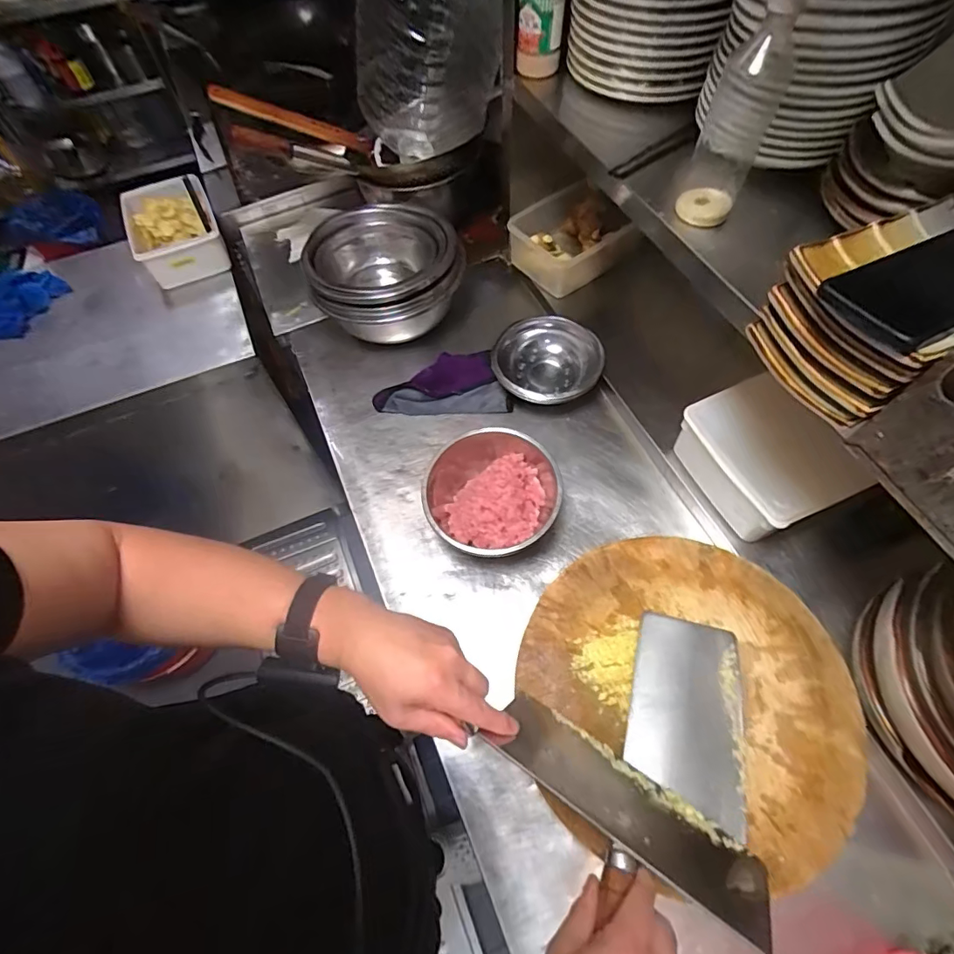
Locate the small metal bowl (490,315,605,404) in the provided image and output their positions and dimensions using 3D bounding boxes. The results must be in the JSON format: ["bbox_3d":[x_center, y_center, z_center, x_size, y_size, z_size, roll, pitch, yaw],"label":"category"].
[{"bbox_3d":[0.116,-0.185,0.810,0.165,0.073,0.157,-2,61,3],"label":"small metal bowl"}]

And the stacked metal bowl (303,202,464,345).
[{"bbox_3d":[-0.161,-0.351,0.875,0.242,0.148,0.233,-2,61,3],"label":"stacked metal bowl"}]

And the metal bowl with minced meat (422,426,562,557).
[{"bbox_3d":[0.023,0.029,0.706,0.186,0.085,0.185,-2,61,3],"label":"metal bowl with minced meat"}]

